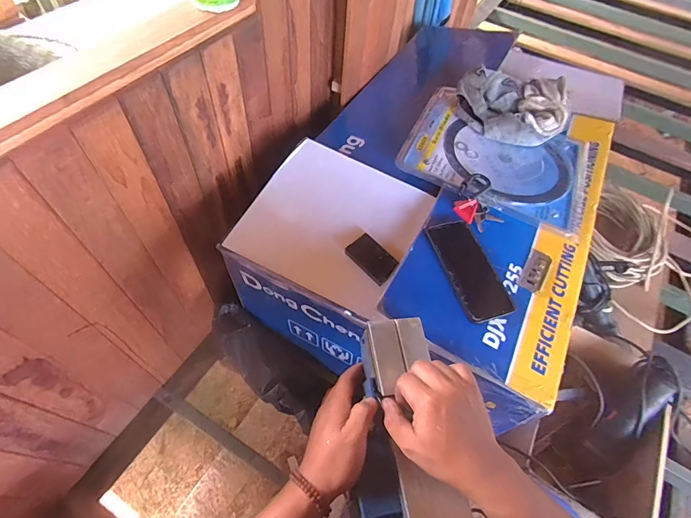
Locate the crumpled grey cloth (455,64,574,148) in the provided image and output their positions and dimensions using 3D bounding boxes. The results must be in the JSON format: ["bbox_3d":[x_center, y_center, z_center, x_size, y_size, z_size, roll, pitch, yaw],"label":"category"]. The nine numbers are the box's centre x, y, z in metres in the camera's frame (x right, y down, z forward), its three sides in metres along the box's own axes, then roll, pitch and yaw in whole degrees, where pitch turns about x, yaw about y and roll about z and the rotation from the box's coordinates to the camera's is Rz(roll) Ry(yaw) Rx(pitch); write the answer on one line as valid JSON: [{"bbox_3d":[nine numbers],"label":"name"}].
[{"bbox_3d":[0.334,-0.304,0.759,0.223,0.059,0.161,11,56,3],"label":"crumpled grey cloth"}]

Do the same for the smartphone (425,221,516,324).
[{"bbox_3d":[0.188,0.015,0.568,0.080,0.012,0.160,-11,64,-22],"label":"smartphone"}]

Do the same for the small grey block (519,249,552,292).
[{"bbox_3d":[0.295,0.018,0.586,0.030,0.006,0.077,30,59,15],"label":"small grey block"}]

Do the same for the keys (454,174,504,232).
[{"bbox_3d":[0.228,-0.097,0.632,0.077,0.023,0.110,20,57,8],"label":"keys"}]

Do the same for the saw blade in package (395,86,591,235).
[{"bbox_3d":[0.289,-0.199,0.714,0.342,0.024,0.269,19,57,8],"label":"saw blade in package"}]

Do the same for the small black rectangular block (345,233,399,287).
[{"bbox_3d":[0.042,-0.001,0.573,0.046,0.016,0.076,-37,67,-25],"label":"small black rectangular block"}]

